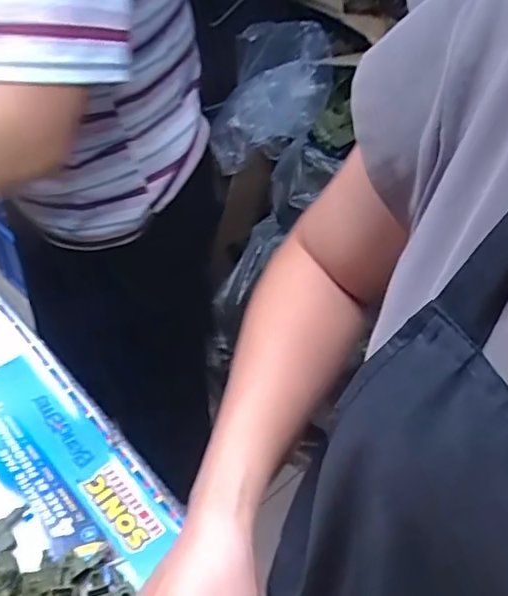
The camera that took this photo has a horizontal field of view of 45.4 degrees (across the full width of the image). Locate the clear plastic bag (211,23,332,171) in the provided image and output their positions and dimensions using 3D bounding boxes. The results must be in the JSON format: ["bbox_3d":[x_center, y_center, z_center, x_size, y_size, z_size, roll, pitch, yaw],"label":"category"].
[{"bbox_3d":[0.036,-0.423,1.300,0.256,0.250,0.140,-4,47,-10],"label":"clear plastic bag"}]

